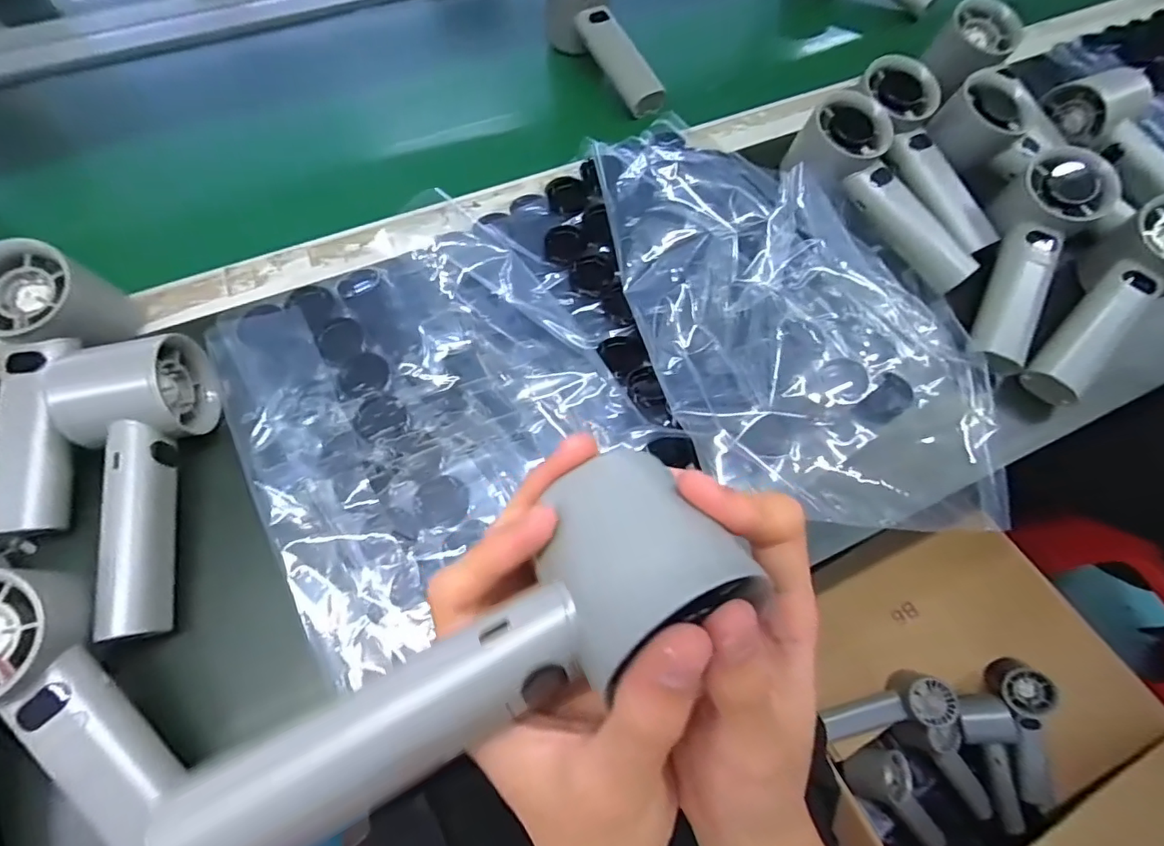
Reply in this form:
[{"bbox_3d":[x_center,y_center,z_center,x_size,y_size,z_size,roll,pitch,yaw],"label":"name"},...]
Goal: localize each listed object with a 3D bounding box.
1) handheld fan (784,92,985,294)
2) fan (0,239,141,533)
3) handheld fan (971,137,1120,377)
[{"bbox_3d":[0.213,-0.160,0.382,0.058,0.050,0.159,-36,87,-18],"label":"handheld fan"},{"bbox_3d":[-0.302,-0.018,0.302,0.050,0.055,0.157,-10,80,-7],"label":"fan"},{"bbox_3d":[0.307,-0.115,0.358,0.057,0.045,0.177,25,81,10],"label":"handheld fan"}]

